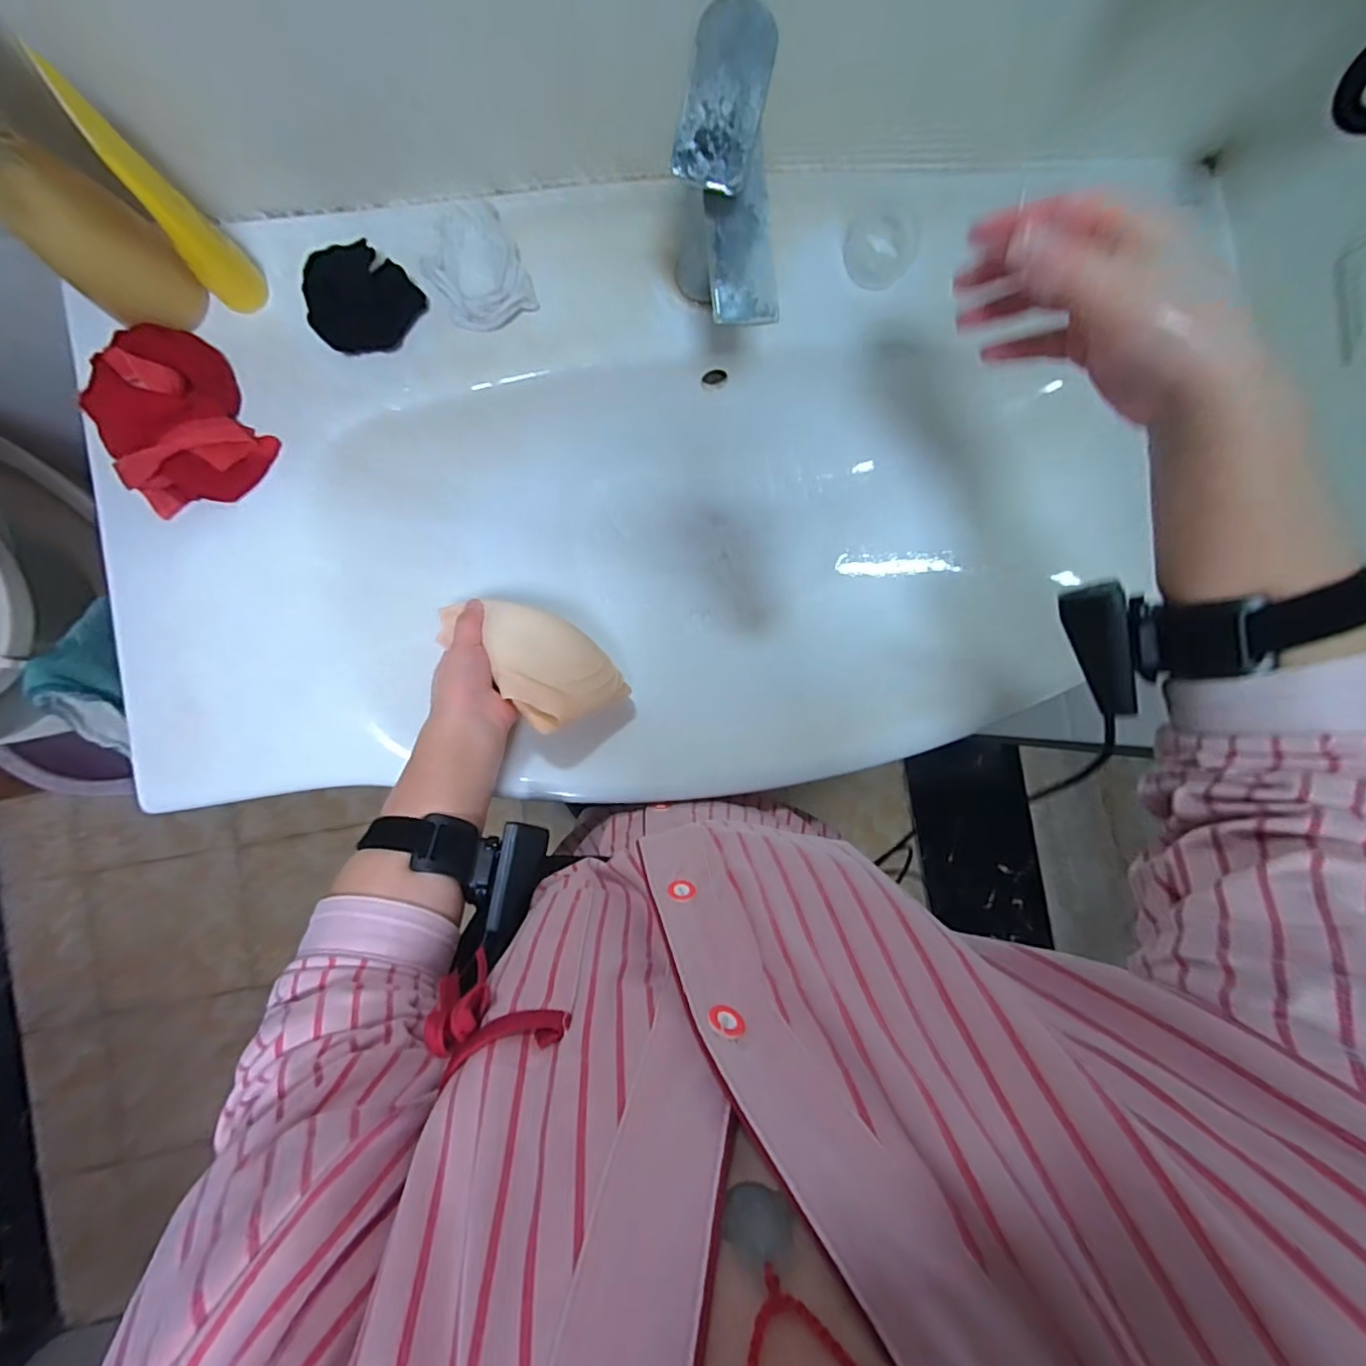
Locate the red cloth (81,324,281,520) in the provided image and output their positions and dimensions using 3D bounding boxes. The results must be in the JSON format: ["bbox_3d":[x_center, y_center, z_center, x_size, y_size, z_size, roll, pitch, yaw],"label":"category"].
[{"bbox_3d":[-0.380,-0.198,0.425,0.097,0.046,0.127,-31,91,-6],"label":"red cloth"}]

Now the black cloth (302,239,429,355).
[{"bbox_3d":[-0.253,-0.295,0.448,0.060,0.039,0.080,35,85,-3],"label":"black cloth"}]

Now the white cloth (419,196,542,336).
[{"bbox_3d":[-0.162,-0.331,0.454,0.075,0.060,0.081,-34,91,-6],"label":"white cloth"}]

